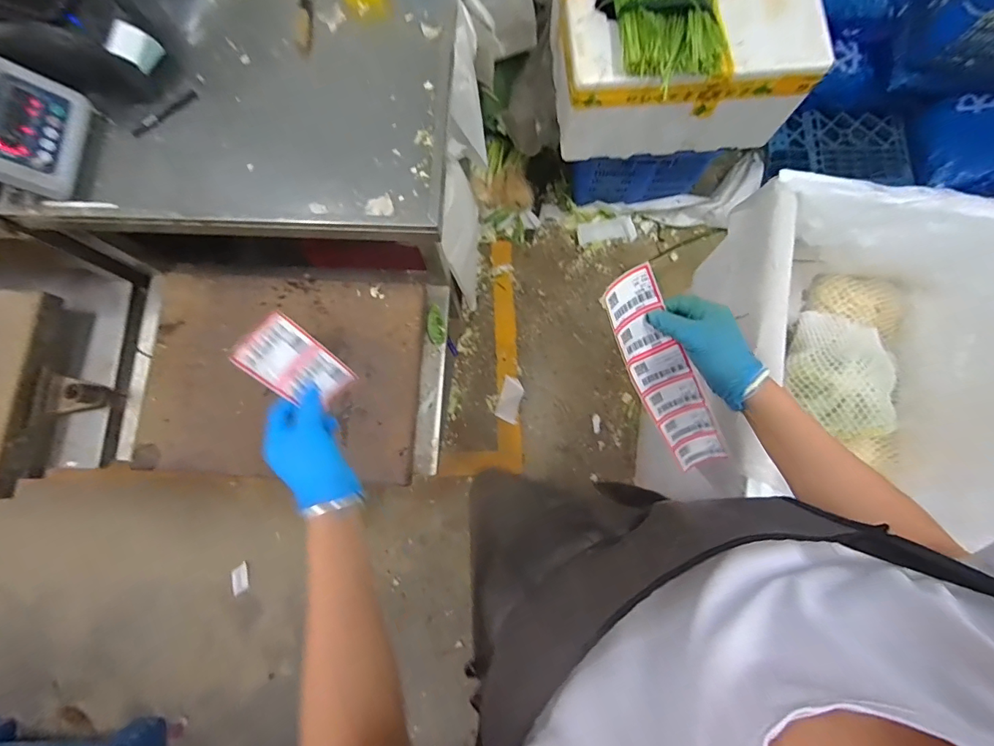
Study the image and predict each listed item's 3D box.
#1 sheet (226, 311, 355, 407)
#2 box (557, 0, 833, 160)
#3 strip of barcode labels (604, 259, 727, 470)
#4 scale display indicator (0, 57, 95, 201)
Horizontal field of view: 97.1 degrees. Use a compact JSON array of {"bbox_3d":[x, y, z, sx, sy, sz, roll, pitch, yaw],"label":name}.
[{"bbox_3d":[-0.210,-0.007,0.461,0.063,0.008,0.103,-51,120,-14],"label":"sheet"},{"bbox_3d":[0.450,-0.830,1.154,0.579,0.303,0.432,-11,79,-1],"label":"box"},{"bbox_3d":[0.210,0.012,0.543,0.066,0.015,0.293,-27,115,13],"label":"strip of barcode labels"},{"bbox_3d":[-0.805,-0.415,0.759,0.096,0.137,0.203,0,79,1],"label":"scale display indicator"}]

